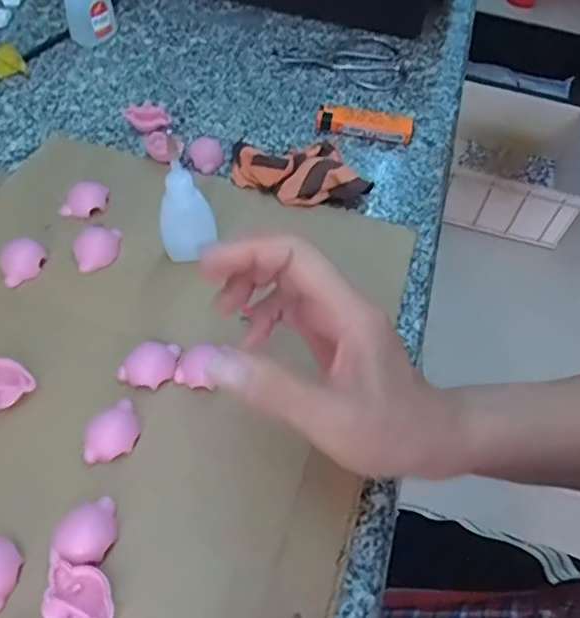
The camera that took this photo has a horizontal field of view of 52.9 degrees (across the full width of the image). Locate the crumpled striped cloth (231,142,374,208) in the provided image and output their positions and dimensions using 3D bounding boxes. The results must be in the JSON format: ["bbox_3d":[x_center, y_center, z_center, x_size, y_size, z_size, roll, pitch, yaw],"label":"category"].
[{"bbox_3d":[0.007,-0.104,0.439,0.104,0.021,0.061,11,55,3],"label":"crumpled striped cloth"}]

